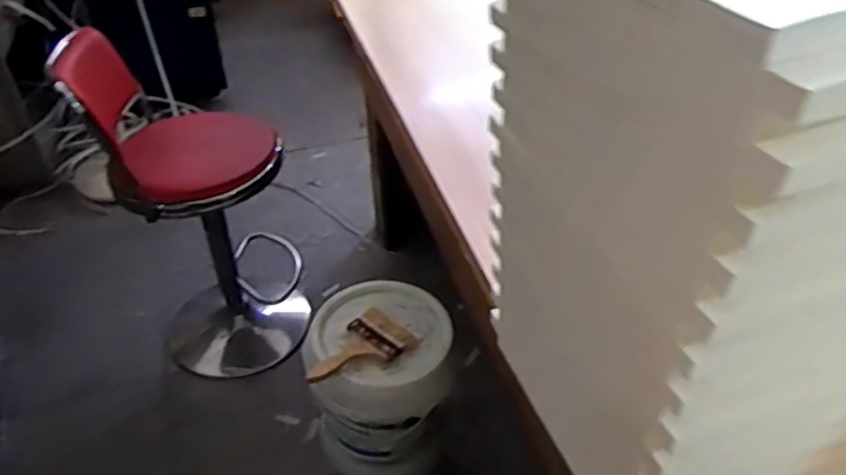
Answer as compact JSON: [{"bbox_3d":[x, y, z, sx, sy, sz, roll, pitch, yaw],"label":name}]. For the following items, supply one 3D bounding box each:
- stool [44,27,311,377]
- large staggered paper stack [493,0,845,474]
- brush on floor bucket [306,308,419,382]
[{"bbox_3d":[-0.548,-0.048,1.712,0.421,0.885,0.391,-11,39,-11],"label":"stool"},{"bbox_3d":[0.280,-0.022,0.547,0.375,0.414,0.299,-14,40,-14],"label":"large staggered paper stack"},{"bbox_3d":[-0.095,0.196,1.153,0.114,0.039,0.187,19,43,24],"label":"brush on floor bucket"}]

